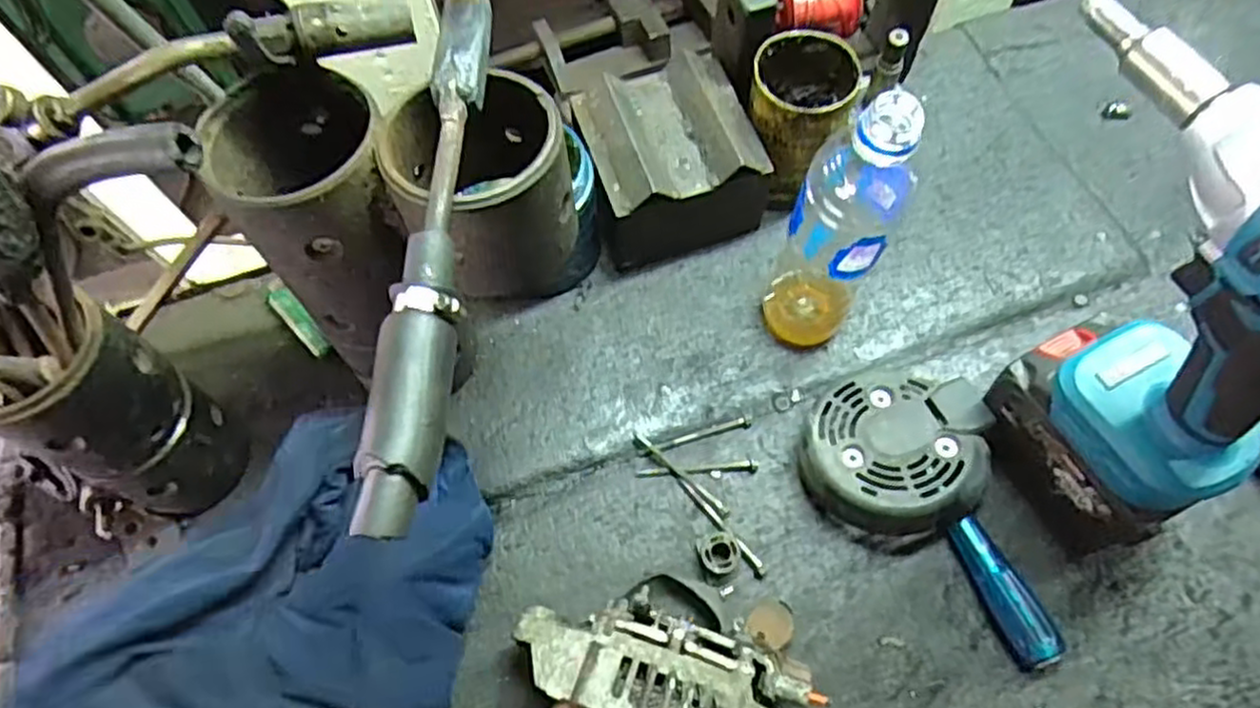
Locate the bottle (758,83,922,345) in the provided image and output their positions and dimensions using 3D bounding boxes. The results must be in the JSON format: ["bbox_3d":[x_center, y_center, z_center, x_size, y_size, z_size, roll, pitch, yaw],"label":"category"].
[{"bbox_3d":[0.128,-0.074,0.467,0.061,0.214,0.061,-1,63,3],"label":"bottle"}]

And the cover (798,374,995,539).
[{"bbox_3d":[0.173,0.063,0.496,0.120,0.042,0.109,-14,63,-4],"label":"cover"}]

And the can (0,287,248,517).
[{"bbox_3d":[-0.303,0.034,0.451,0.075,0.170,0.074,-1,63,3],"label":"can"}]

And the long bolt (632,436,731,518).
[{"bbox_3d":[0.034,0.081,0.512,0.082,0.010,0.007,37,71,20],"label":"long bolt"}]

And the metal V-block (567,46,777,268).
[{"bbox_3d":[0.027,-0.148,0.575,0.119,0.094,0.140,-18,63,-6],"label":"metal V-block"}]

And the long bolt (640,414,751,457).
[{"bbox_3d":[0.045,0.057,0.524,0.080,0.007,0.009,-16,63,-4],"label":"long bolt"}]

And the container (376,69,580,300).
[{"bbox_3d":[-0.072,-0.085,0.384,0.087,0.085,0.082,-13,63,-3],"label":"container"}]

